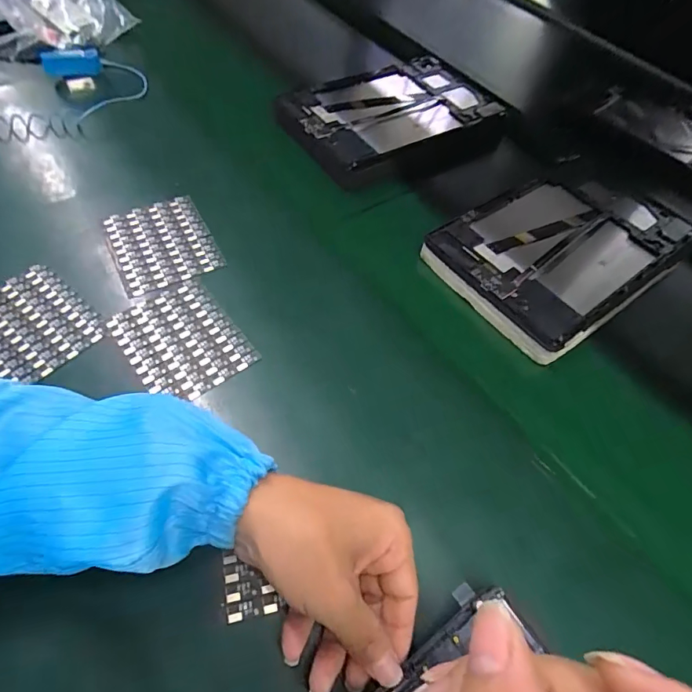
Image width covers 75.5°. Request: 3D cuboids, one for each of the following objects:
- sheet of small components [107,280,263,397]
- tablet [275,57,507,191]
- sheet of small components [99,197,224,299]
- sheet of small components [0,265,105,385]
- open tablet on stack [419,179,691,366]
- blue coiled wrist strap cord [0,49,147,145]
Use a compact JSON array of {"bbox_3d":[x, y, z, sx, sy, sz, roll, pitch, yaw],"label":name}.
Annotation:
[{"bbox_3d":[-0.125,-0.004,0.342,0.078,0.005,0.095,-33,66,-22],"label":"sheet of small components"},{"bbox_3d":[0.058,-0.269,0.527,0.257,0.026,0.172,-26,65,-23],"label":"tablet"},{"bbox_3d":[-0.162,-0.091,0.392,0.083,0.004,0.093,-24,62,-18],"label":"sheet of small components"},{"bbox_3d":[-0.242,-0.016,0.340,0.095,0.004,0.081,38,63,18],"label":"sheet of small components"},{"bbox_3d":[0.210,-0.096,0.433,0.243,0.036,0.157,-32,65,-22],"label":"open tablet on stack"},{"bbox_3d":[-0.402,-0.273,0.478,0.345,0.026,0.145,-4,63,-10],"label":"blue coiled wrist strap cord"}]

